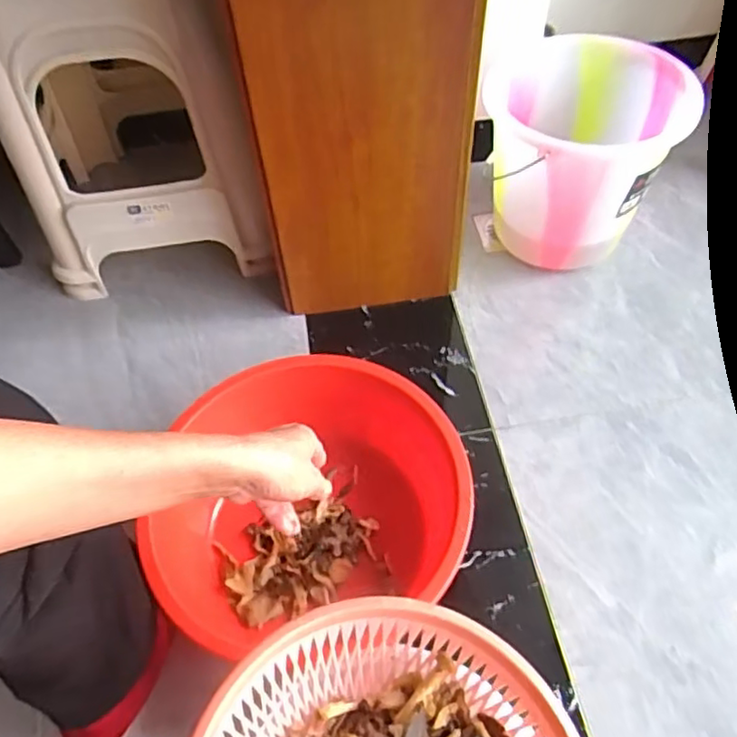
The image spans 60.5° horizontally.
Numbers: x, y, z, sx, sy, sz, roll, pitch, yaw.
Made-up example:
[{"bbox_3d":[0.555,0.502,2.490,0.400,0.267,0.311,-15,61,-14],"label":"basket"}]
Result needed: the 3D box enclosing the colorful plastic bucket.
[{"bbox_3d":[0.339,-0.359,1.055,0.270,0.273,0.357,1,54,3],"label":"colorful plastic bucket"}]

